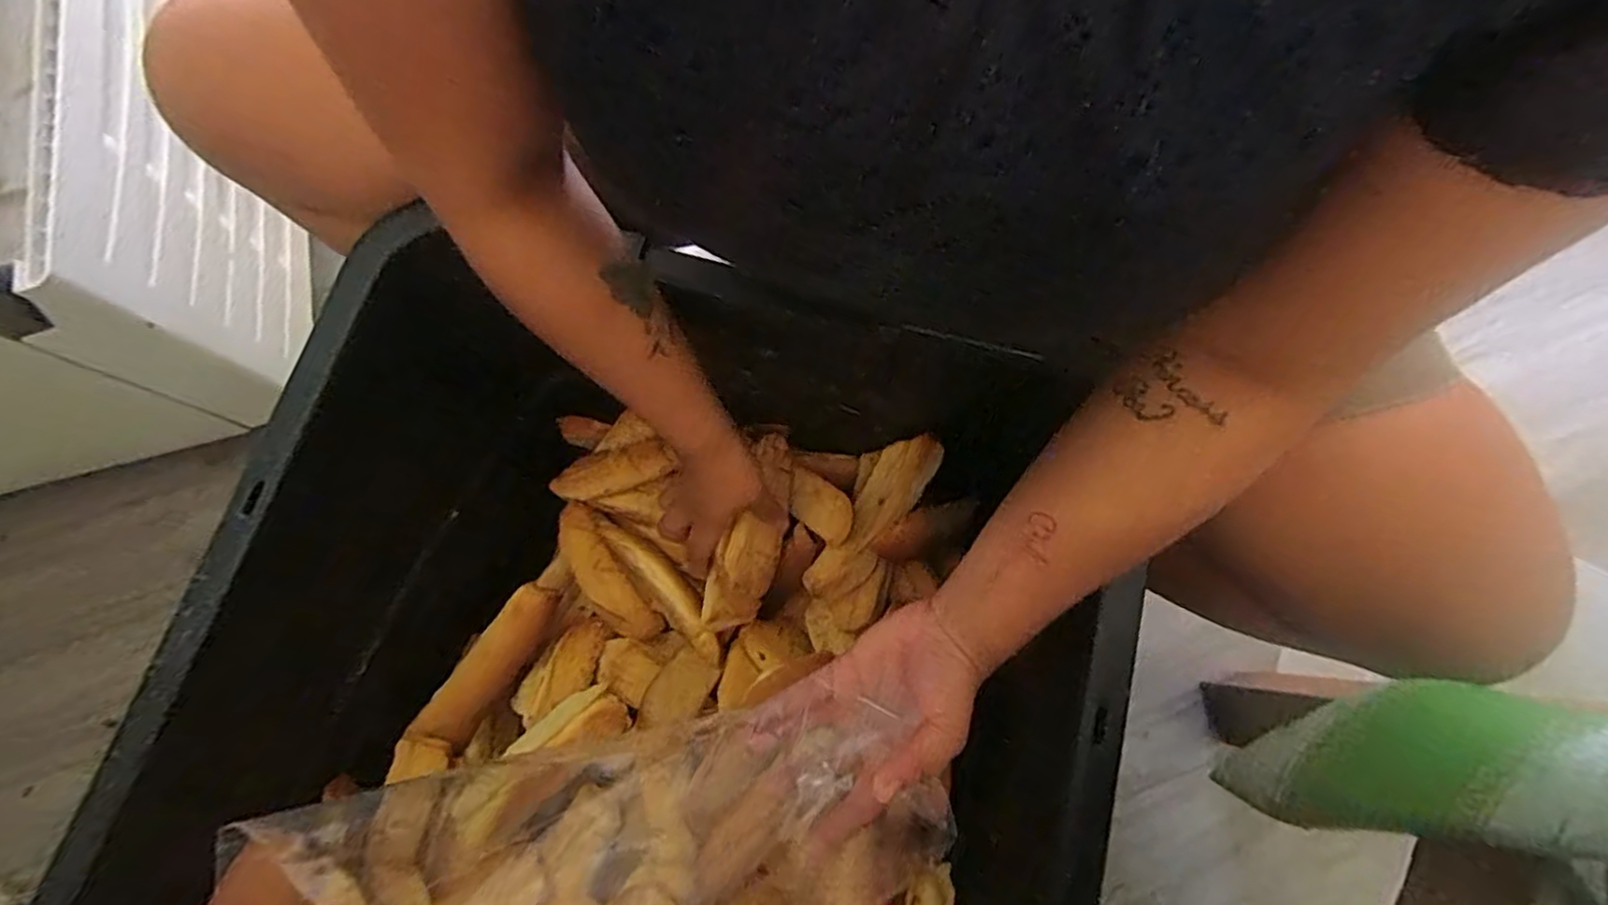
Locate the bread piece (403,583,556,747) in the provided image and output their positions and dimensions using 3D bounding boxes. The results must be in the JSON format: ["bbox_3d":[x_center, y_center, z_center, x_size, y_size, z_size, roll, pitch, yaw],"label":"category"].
[{"bbox_3d":[-0.241,0.160,0.531,0.037,0.034,0.127,29,77,9],"label":"bread piece"}]

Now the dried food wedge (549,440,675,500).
[{"bbox_3d":[-0.165,0.015,0.591,0.107,0.016,0.037,-16,74,10],"label":"dried food wedge"}]

